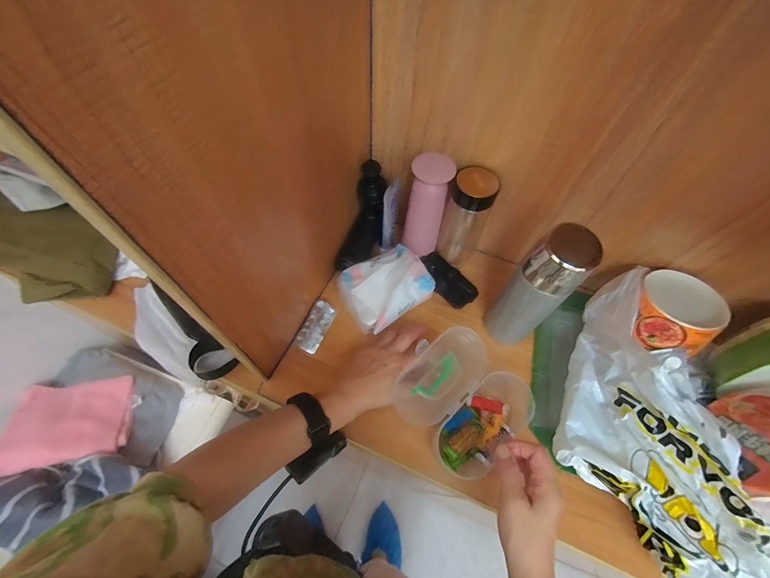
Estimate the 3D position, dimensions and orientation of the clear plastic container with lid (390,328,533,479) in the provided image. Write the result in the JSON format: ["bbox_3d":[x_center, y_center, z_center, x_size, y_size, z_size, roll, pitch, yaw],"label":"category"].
[{"bbox_3d":[0.106,0.145,0.437,0.145,0.068,0.155,-40,69,-22],"label":"clear plastic container with lid"}]

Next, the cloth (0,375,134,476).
[{"bbox_3d":[-0.649,0.268,0.680,0.208,0.030,0.174,1,41,-19],"label":"cloth"}]

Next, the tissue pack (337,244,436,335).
[{"bbox_3d":[-0.002,-0.010,0.510,0.130,0.042,0.111,-32,66,-19],"label":"tissue pack"}]

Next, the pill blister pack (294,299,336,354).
[{"bbox_3d":[-0.111,0.059,0.522,0.039,0.012,0.082,20,61,9],"label":"pill blister pack"}]

